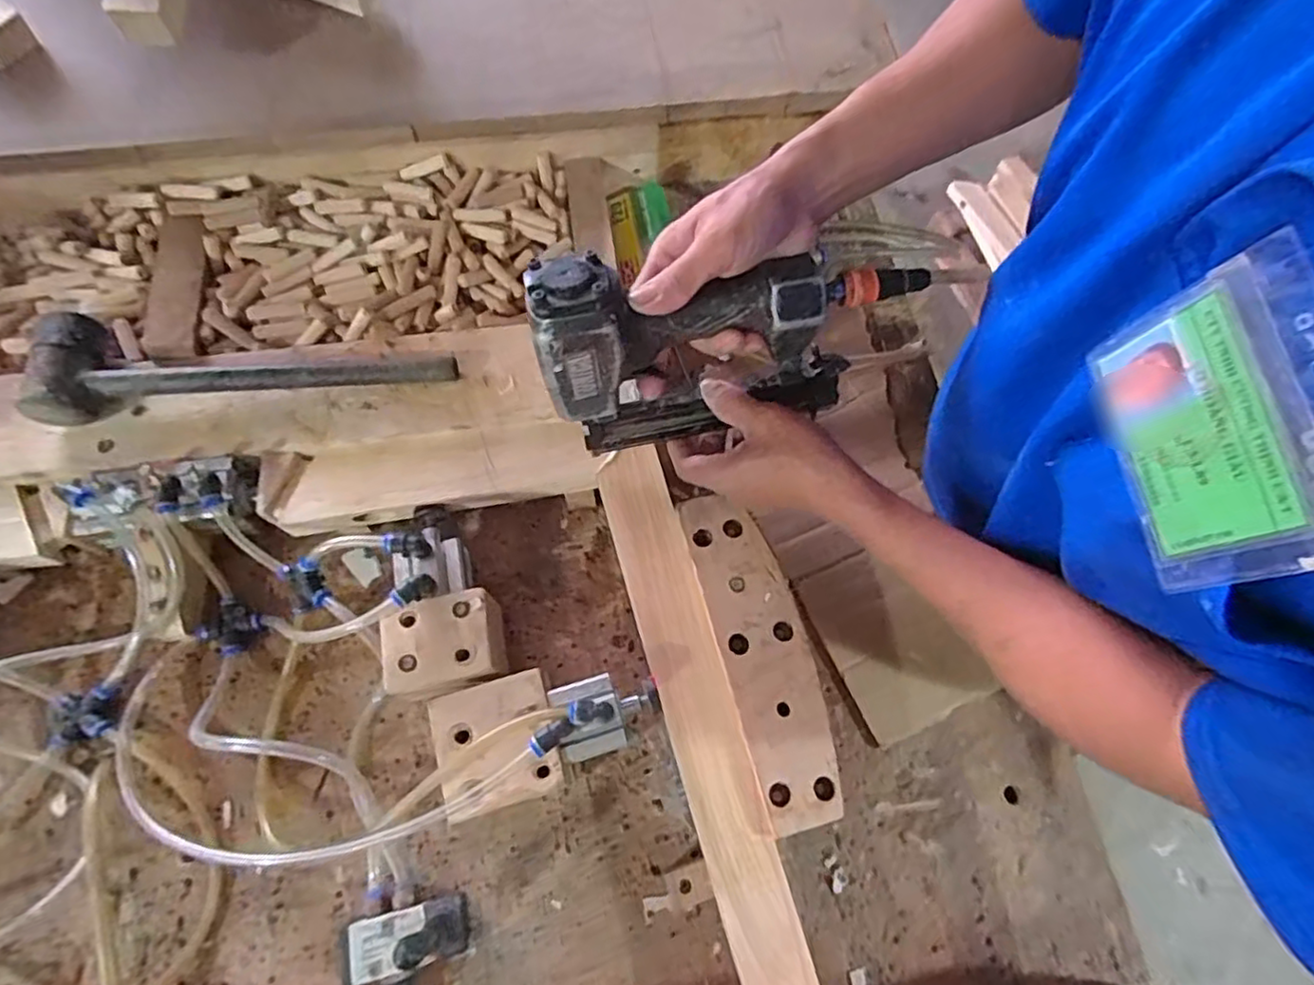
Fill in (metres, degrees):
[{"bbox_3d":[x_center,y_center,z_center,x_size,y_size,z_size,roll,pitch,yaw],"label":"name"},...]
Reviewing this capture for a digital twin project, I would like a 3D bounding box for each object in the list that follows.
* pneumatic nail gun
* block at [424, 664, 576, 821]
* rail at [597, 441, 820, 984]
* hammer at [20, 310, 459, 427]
[{"bbox_3d":[0.049,-0.105,0.475,0.260,0.146,0.064,-9,68,-6],"label":"pneumatic nail gun"},{"bbox_3d":[-0.111,0.171,0.455,0.082,0.018,0.081,-16,69,-9],"label":"block"},{"bbox_3d":[0.032,0.166,0.482,0.055,0.016,0.438,-13,68,-8],"label":"rail"},{"bbox_3d":[-0.335,-0.114,0.552,0.323,0.048,0.089,-6,68,-4],"label":"hammer"}]

